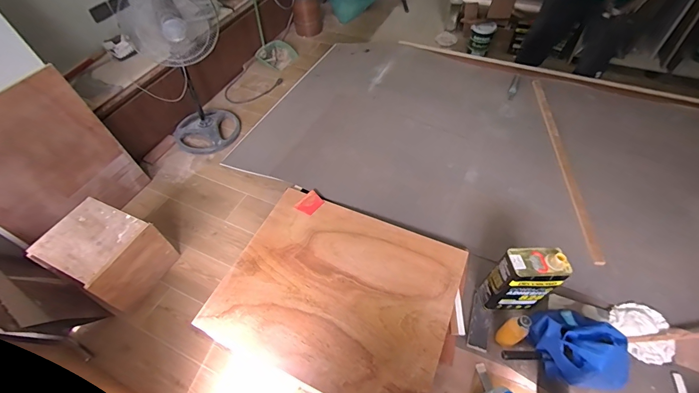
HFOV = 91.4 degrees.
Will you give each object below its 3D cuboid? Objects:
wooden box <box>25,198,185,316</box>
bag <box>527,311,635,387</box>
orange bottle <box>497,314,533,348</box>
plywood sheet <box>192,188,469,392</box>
[{"bbox_3d":[-1.069,0.262,1.534,0.374,0.316,0.330,20,56,18],"label":"wooden box"},{"bbox_3d":[0.629,0.410,0.944,0.205,0.164,0.227,-10,52,-4],"label":"bag"},{"bbox_3d":[0.467,0.380,0.966,0.062,0.162,0.058,-2,52,2],"label":"orange bottle"},{"bbox_3d":[-0.037,0.301,1.137,0.730,0.032,0.601,19,56,17],"label":"plywood sheet"}]

